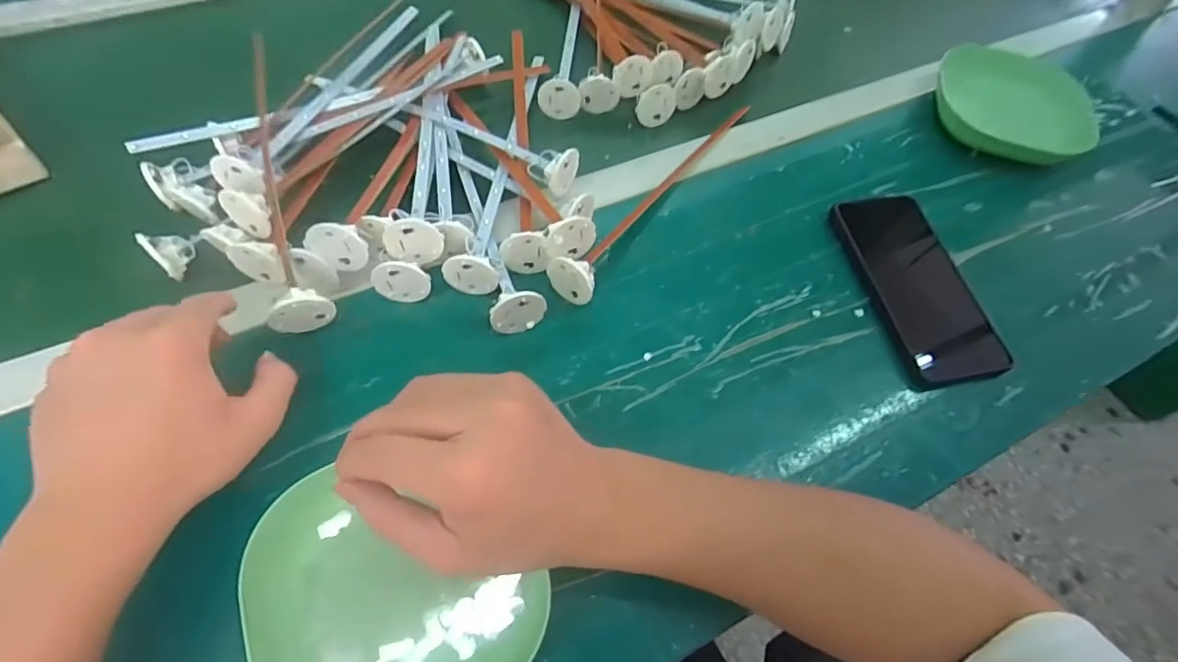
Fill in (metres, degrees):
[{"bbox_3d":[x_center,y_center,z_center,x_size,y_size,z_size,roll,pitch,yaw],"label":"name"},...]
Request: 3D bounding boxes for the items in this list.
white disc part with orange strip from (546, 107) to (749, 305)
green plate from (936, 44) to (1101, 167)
[{"bbox_3d":[0.058,-0.126,0.442,0.036,0.034,0.270,31,62,14],"label":"white disc part with orange strip"},{"bbox_3d":[0.404,-0.226,0.526,0.129,0.033,0.135,2,59,-3],"label":"green plate"}]

